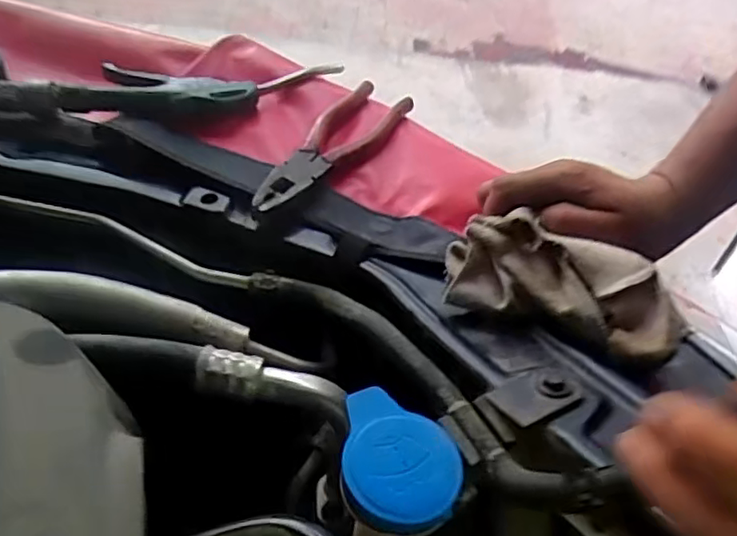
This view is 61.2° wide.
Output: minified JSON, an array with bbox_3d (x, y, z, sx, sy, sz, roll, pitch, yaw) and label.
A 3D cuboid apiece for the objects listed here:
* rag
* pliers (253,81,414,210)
[{"bbox_3d":[0.107,-0.002,0.350,0.130,0.039,0.079,20,46,24],"label":"rag"},{"bbox_3d":[-0.025,-0.093,0.467,0.046,0.021,0.195,24,47,16],"label":"pliers"}]

